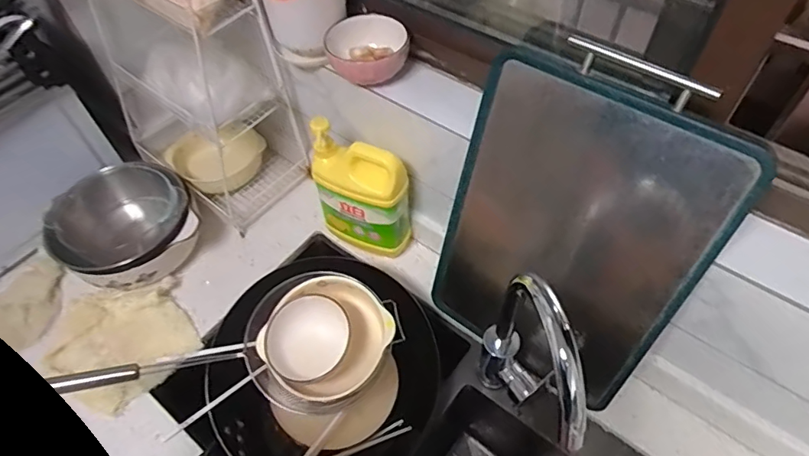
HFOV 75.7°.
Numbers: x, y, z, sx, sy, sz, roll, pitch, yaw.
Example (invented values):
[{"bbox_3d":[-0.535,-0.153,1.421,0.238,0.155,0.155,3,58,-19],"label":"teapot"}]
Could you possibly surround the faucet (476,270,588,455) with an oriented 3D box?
[{"bbox_3d":[0.138,0.187,0.614,0.063,0.304,0.181,-1,53,2],"label":"faucet"}]

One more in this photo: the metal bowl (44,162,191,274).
[{"bbox_3d":[-0.471,-0.004,0.891,0.208,0.109,0.209,-2,53,2],"label":"metal bowl"}]

